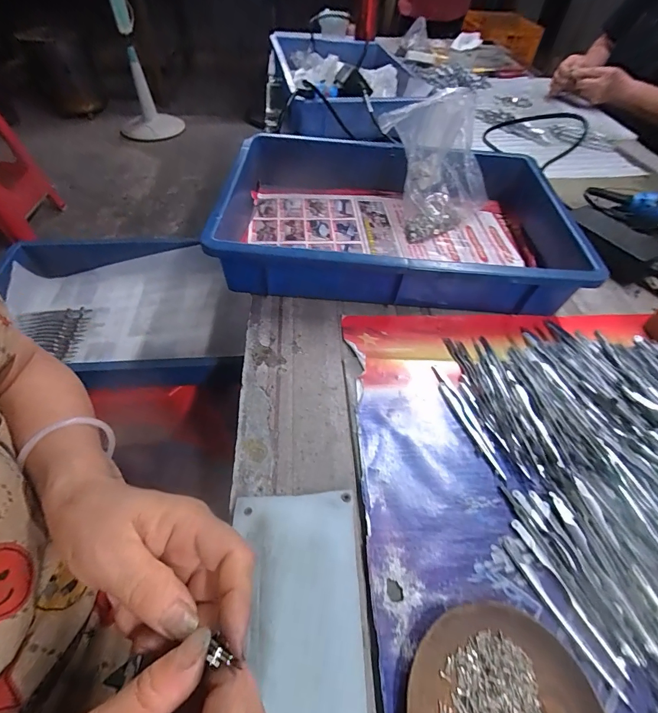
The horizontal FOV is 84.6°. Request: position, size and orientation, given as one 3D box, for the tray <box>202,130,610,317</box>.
[{"bbox_3d":[0.089,-0.187,0.495,0.432,0.080,0.294,4,52,-1],"label":"tray"}]

